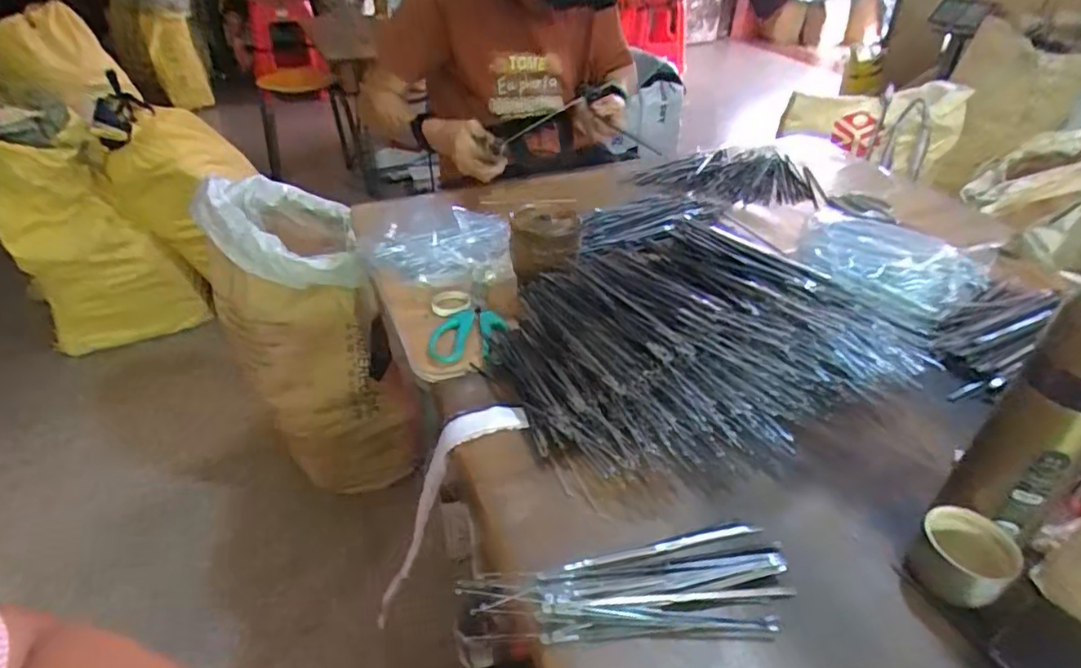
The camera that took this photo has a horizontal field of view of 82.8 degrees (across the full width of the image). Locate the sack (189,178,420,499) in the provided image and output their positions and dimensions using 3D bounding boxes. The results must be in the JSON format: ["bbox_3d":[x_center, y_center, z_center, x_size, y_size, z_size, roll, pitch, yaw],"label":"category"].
[{"bbox_3d":[-0.441,0.019,1.178,0.238,0.550,0.395,-25,45,-30],"label":"sack"}]

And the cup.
[{"bbox_3d":[0.319,0.171,0.466,0.060,0.047,0.058,1,38,-1],"label":"cup"}]

